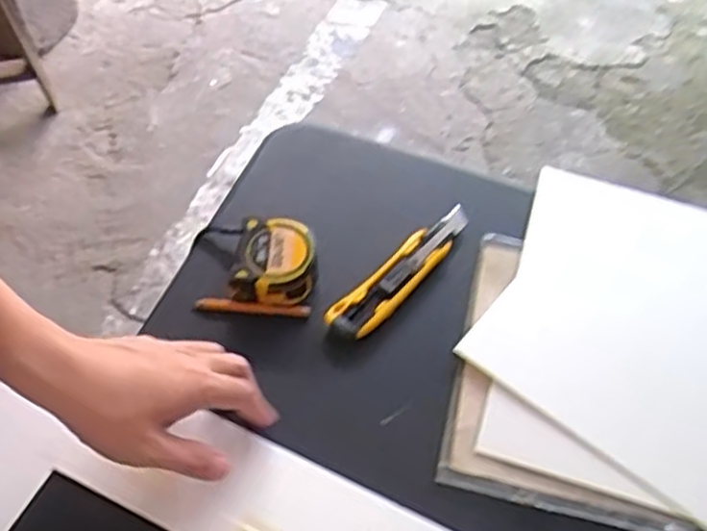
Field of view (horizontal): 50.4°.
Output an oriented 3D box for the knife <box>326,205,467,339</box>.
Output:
[{"bbox_3d":[0.045,0.003,0.623,0.036,0.015,0.158,38,60,22],"label":"knife"}]

